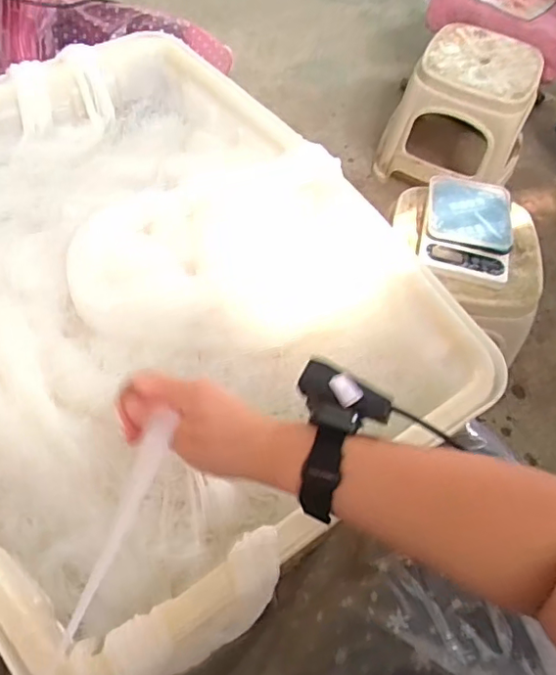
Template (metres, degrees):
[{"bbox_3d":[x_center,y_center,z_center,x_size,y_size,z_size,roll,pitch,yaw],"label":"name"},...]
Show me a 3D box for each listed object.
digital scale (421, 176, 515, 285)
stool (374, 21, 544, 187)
[{"bbox_3d":[0.291,-0.169,0.855,0.125,0.035,0.165,11,59,2],"label":"digital scale"},{"bbox_3d":[0.400,-0.465,1.222,0.280,0.270,0.222,34,62,15],"label":"stool"}]

